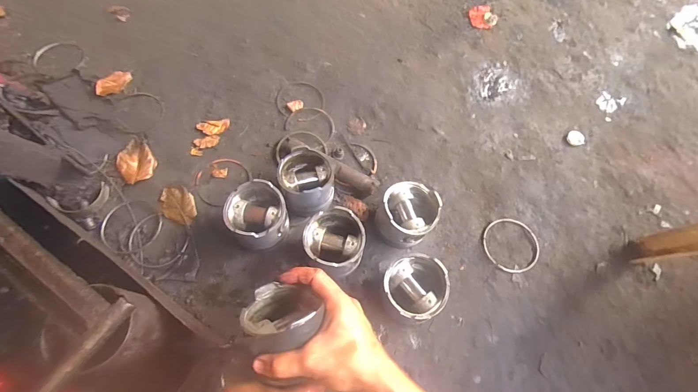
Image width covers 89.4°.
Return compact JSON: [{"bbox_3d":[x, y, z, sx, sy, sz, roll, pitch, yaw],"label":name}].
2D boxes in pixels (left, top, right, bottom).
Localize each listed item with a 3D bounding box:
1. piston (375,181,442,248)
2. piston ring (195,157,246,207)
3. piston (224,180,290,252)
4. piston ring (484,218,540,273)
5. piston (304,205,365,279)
[{"bbox_3d":[0.099,0.031,0.602,0.091,0.077,0.097,1,67,-3],"label":"piston"},{"bbox_3d":[-0.242,-0.030,0.661,0.092,0.008,0.099,4,64,-7],"label":"piston ring"},{"bbox_3d":[-0.150,0.036,0.586,0.096,0.080,0.104,-32,72,-15],"label":"piston"},{"bbox_3d":[0.292,0.088,0.631,0.099,0.004,0.100,1,67,-3],"label":"piston ring"},{"bbox_3d":[-0.023,0.077,0.571,0.090,0.085,0.099,1,67,-3],"label":"piston"}]

